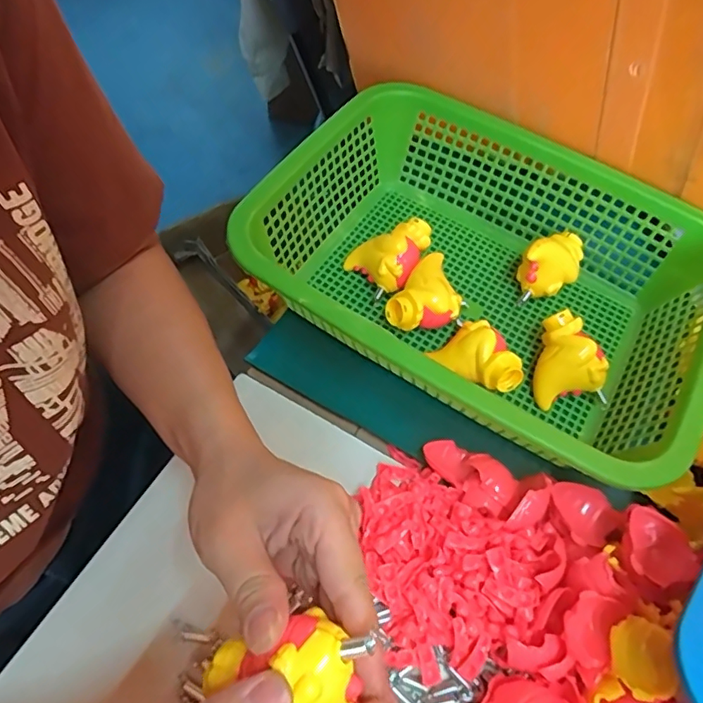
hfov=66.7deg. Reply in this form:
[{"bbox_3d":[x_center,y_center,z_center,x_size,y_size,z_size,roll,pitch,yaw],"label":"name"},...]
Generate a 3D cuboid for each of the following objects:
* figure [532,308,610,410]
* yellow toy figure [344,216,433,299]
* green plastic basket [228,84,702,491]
[{"bbox_3d":[0.169,0.010,0.428,0.052,0.040,0.073,-21,63,-16],"label":"figure"},{"bbox_3d":[0.035,-0.084,0.474,0.062,0.051,0.055,-37,69,-23],"label":"yellow toy figure"},{"bbox_3d":[0.109,-0.059,0.444,0.341,0.104,0.263,30,62,13],"label":"green plastic basket"}]

